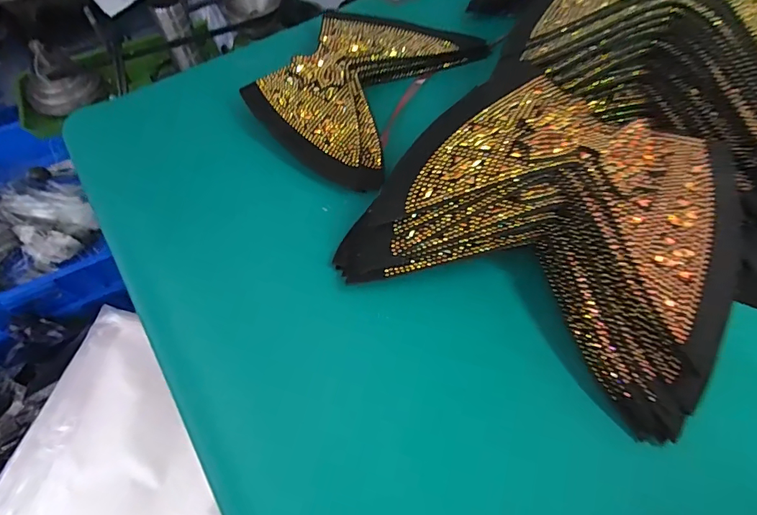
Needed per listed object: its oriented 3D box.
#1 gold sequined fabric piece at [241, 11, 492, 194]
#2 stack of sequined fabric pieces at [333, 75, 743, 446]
[{"bbox_3d":[-0.015,-0.162,0.415,0.146,0.029,0.211,26,63,20],"label":"gold sequined fabric piece"},{"bbox_3d":[0.107,-0.025,0.288,0.229,0.066,0.171,27,63,20],"label":"stack of sequined fabric pieces"}]

